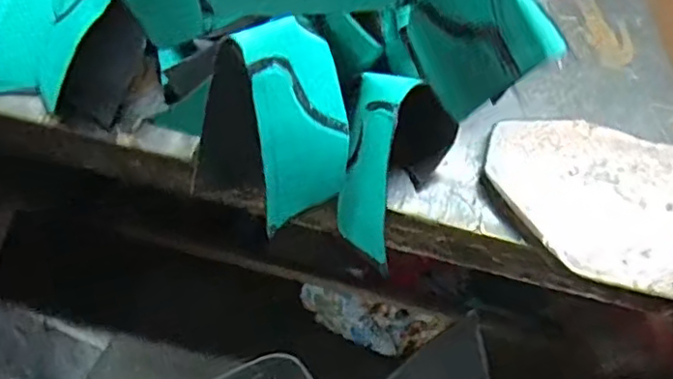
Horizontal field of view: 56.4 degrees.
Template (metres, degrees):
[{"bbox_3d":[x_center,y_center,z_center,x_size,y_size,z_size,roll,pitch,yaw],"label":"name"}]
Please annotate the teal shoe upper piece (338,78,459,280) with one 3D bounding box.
[{"bbox_3d":[0.050,-0.029,0.574,0.091,0.108,0.177,20,63,7],"label":"teal shoe upper piece"}]

